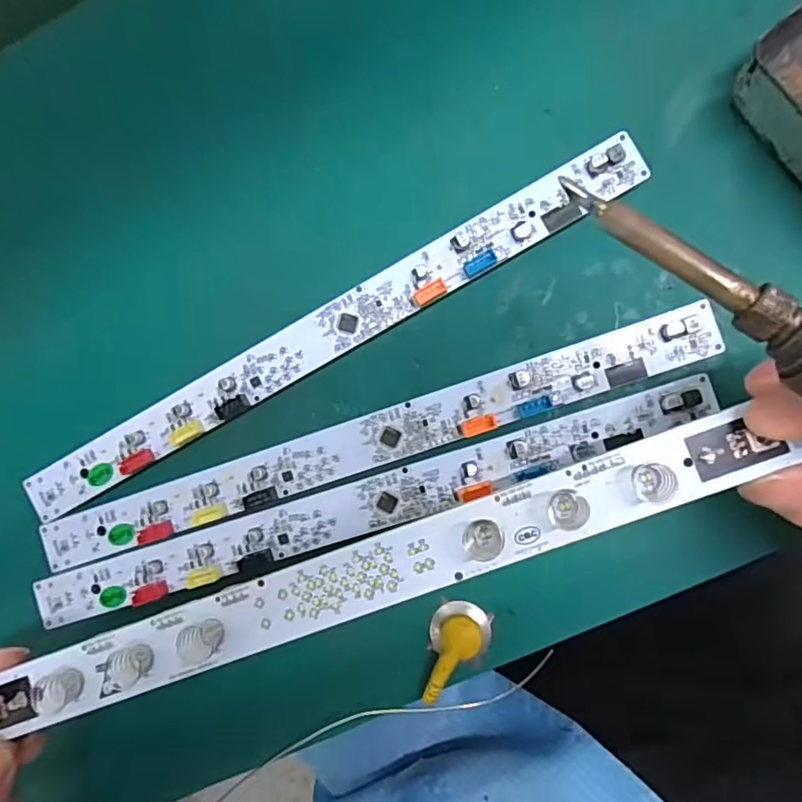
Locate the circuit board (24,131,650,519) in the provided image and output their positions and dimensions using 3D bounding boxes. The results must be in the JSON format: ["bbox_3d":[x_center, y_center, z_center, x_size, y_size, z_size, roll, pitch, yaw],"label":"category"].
[{"bbox_3d":[-0.033,-0.025,0.226,0.284,0.006,0.021,-29,85,5],"label":"circuit board"}]

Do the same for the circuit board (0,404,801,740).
[{"bbox_3d":[-0.011,0.055,0.169,0.263,0.005,0.021,-21,85,5],"label":"circuit board"}]

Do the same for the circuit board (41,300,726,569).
[{"bbox_3d":[-0.016,0.018,0.223,0.284,0.004,0.020,-19,85,6],"label":"circuit board"}]

